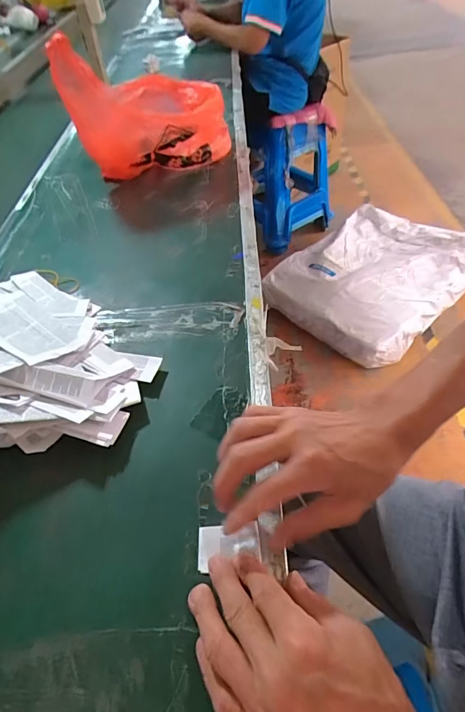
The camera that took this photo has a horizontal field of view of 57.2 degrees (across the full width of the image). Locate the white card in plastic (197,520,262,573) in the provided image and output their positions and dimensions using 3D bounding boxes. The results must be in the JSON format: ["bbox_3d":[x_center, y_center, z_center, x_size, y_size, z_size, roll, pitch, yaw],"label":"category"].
[{"bbox_3d":[-0.004,0.150,0.339,0.050,0.006,0.034,-9,47,8],"label":"white card in plastic"}]

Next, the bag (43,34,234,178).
[{"bbox_3d":[-0.136,-0.453,0.779,0.180,0.204,0.281,24,54,24],"label":"bag"}]

